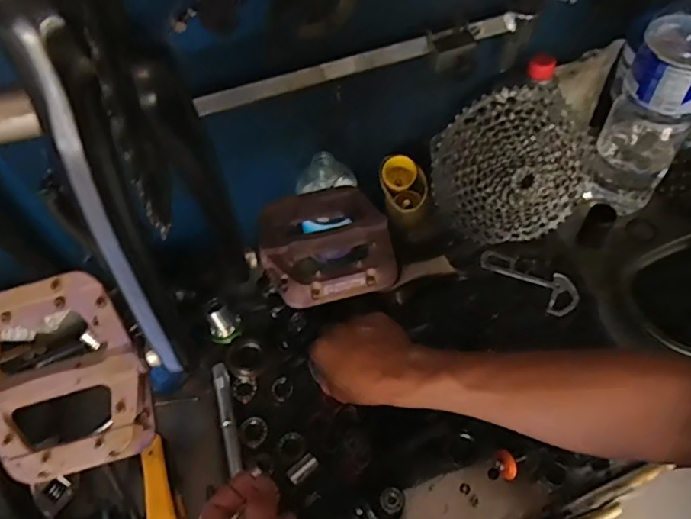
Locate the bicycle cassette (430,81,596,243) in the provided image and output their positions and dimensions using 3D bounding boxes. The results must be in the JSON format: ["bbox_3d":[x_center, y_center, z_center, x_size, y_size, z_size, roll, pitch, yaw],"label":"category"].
[{"bbox_3d":[0.207,-0.109,0.672,0.195,0.192,0.058,-6,23,-3],"label":"bicycle cassette"}]

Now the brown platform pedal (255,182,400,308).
[{"bbox_3d":[-0.015,-0.013,0.421,0.095,0.030,0.105,-13,56,-5],"label":"brown platform pedal"}]

